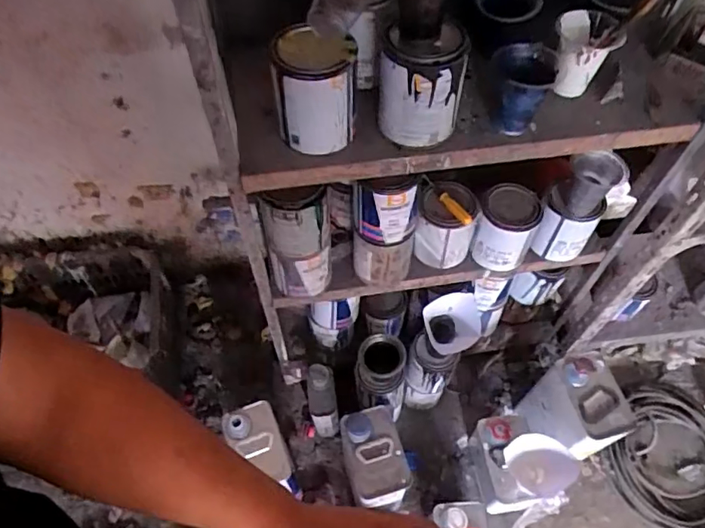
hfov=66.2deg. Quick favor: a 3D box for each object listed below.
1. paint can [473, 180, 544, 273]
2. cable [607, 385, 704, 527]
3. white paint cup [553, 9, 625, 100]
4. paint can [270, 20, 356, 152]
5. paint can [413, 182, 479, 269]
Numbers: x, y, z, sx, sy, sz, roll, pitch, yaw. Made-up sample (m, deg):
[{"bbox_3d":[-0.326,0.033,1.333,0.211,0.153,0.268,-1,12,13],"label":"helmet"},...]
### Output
[{"bbox_3d":[0.288,-0.069,1.015,0.103,0.129,0.108,0,58,0],"label":"paint can"},{"bbox_3d":[0.803,0.481,1.304,0.322,0.038,0.340,0,58,0],"label":"cable"},{"bbox_3d":[0.336,-0.305,0.793,0.080,0.097,0.075,0,58,0],"label":"white paint cup"},{"bbox_3d":[-0.051,-0.231,0.719,0.103,0.137,0.098,0,58,0],"label":"paint can"},{"bbox_3d":[0.174,-0.068,1.019,0.110,0.138,0.098,8,58,4],"label":"paint can"}]

